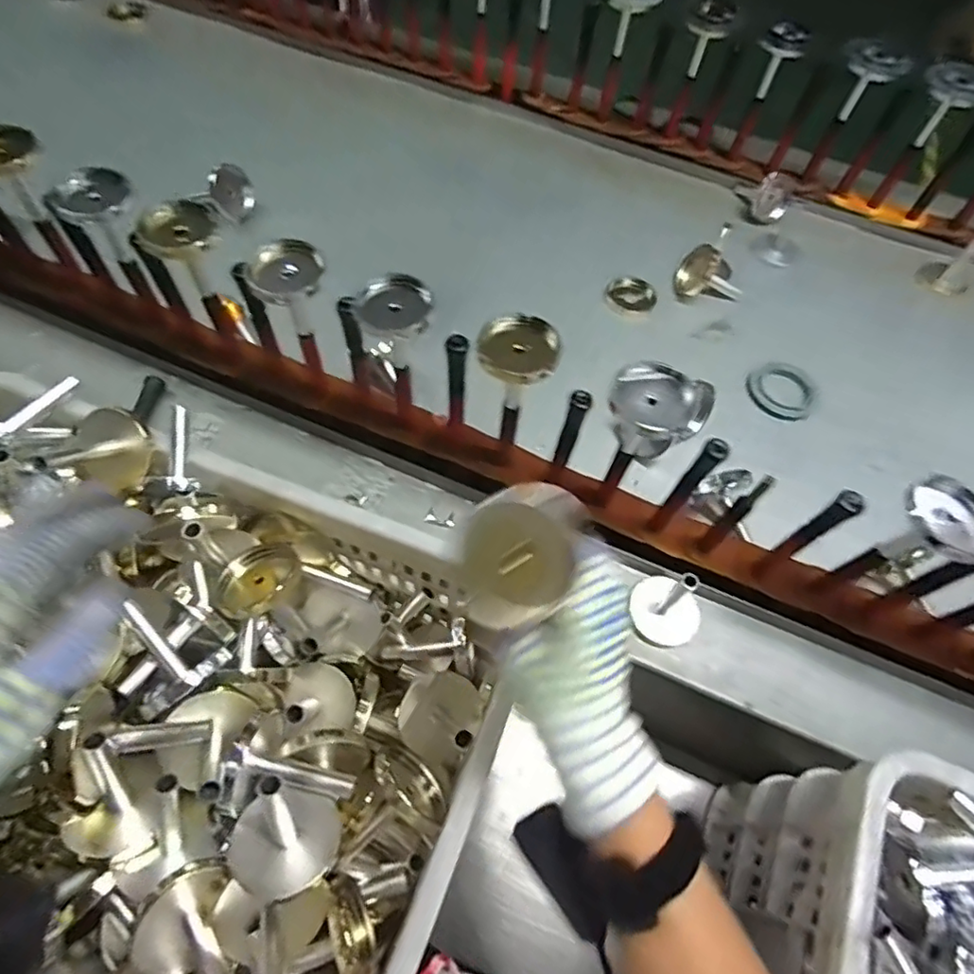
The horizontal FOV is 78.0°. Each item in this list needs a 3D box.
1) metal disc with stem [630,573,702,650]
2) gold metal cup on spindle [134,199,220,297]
[{"bbox_3d":[0.164,0.102,0.529,0.064,0.074,0.063,2,62,-3],"label":"metal disc with stem"},{"bbox_3d":[-0.270,-0.209,0.547,0.064,0.077,0.063,2,62,-3],"label":"gold metal cup on spindle"}]

